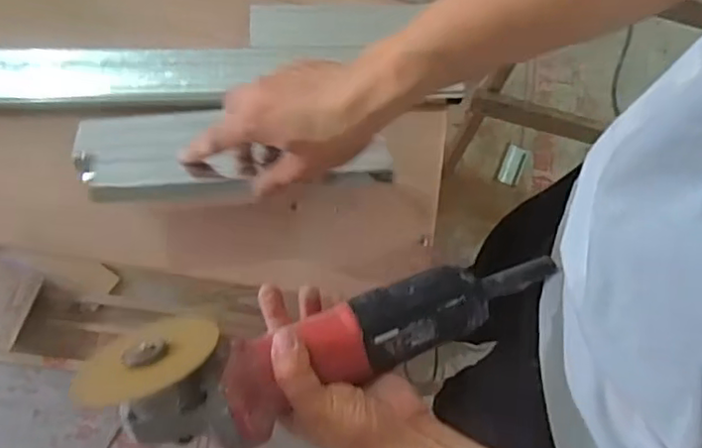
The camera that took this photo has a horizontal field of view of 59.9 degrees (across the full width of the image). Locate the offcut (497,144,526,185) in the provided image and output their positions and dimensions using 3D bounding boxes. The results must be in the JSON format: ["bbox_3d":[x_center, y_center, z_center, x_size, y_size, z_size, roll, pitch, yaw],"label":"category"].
[{"bbox_3d":[0.370,-0.135,1.395,0.046,0.019,0.100,24,74,2],"label":"offcut"}]

